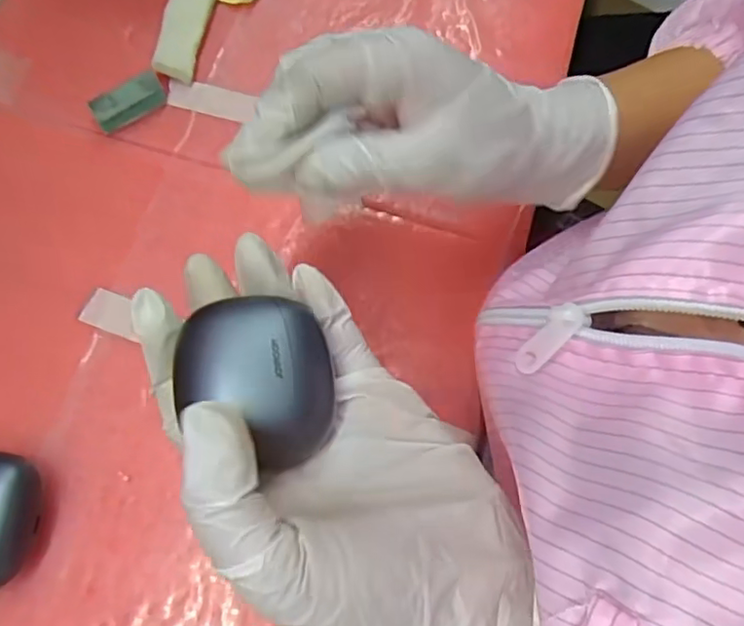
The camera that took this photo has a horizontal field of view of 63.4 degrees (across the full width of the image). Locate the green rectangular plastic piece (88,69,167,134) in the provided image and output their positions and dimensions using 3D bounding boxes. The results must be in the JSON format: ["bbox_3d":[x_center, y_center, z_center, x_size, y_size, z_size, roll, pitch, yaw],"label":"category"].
[{"bbox_3d":[-0.136,-0.118,0.338,0.039,0.017,0.015,-33,76,-12],"label":"green rectangular plastic piece"}]

